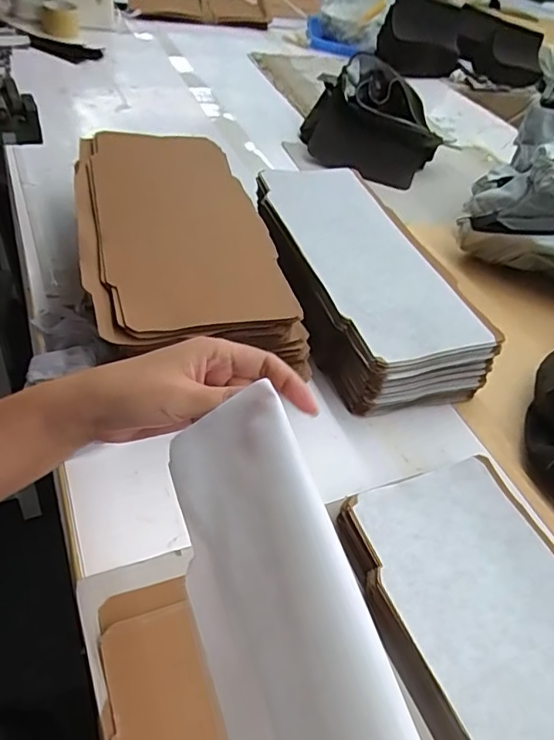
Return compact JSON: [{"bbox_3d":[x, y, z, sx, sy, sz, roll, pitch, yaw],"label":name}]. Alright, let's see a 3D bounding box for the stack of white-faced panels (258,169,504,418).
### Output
[{"bbox_3d":[0.112,-0.134,0.752,0.213,0.098,0.416,-6,46,-15],"label":"stack of white-faced panels"}]

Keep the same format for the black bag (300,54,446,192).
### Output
[{"bbox_3d":[0.200,-0.513,1.115,0.280,0.165,0.266,18,45,4],"label":"black bag"}]

